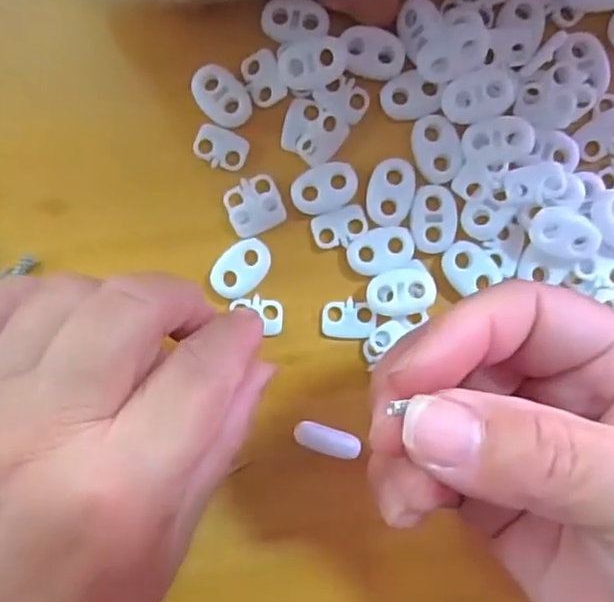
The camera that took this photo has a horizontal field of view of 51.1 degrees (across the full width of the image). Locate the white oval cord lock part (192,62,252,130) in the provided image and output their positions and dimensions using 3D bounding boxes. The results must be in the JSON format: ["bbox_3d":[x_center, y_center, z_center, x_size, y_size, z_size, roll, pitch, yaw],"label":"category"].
[{"bbox_3d":[-0.028,-0.068,0.214,0.015,0.005,0.022,-43,90,4],"label":"white oval cord lock part"}]

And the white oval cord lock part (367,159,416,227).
[{"bbox_3d":[0.028,-0.036,0.212,0.015,0.004,0.022,14,93,3],"label":"white oval cord lock part"}]

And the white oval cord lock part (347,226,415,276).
[{"bbox_3d":[0.025,-0.017,0.213,0.022,0.004,0.014,-22,91,4],"label":"white oval cord lock part"}]

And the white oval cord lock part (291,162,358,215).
[{"bbox_3d":[0.006,-0.037,0.214,0.022,0.004,0.016,-22,91,4],"label":"white oval cord lock part"}]

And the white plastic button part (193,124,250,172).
[{"bbox_3d":[-0.029,-0.052,0.217,0.018,0.004,0.013,18,94,3],"label":"white plastic button part"}]

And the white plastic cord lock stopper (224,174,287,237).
[{"bbox_3d":[-0.018,-0.032,0.216,0.018,0.004,0.017,-20,91,4],"label":"white plastic cord lock stopper"}]

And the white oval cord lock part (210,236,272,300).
[{"bbox_3d":[-0.022,-0.011,0.217,0.015,0.004,0.022,41,94,1],"label":"white oval cord lock part"}]

